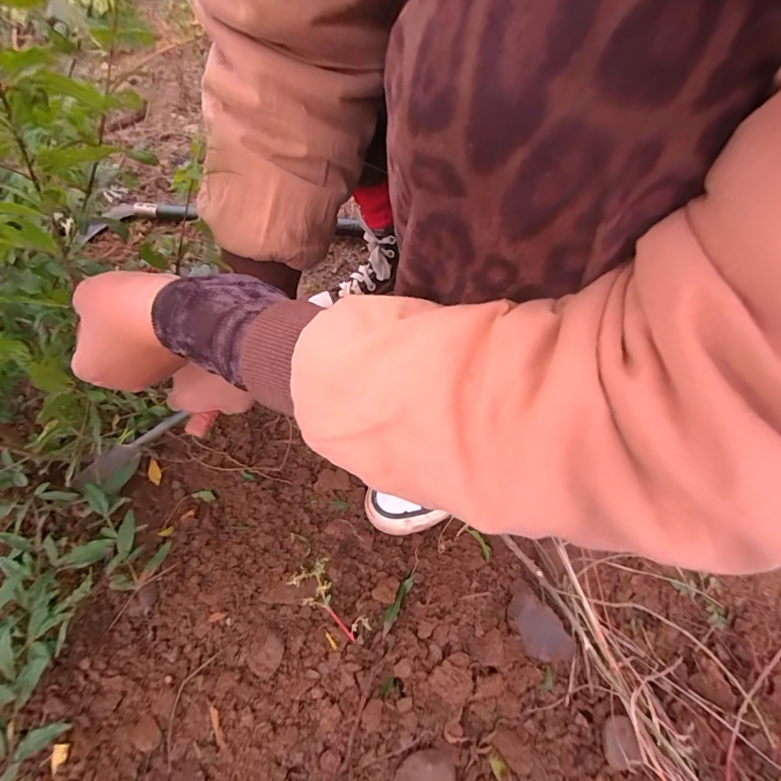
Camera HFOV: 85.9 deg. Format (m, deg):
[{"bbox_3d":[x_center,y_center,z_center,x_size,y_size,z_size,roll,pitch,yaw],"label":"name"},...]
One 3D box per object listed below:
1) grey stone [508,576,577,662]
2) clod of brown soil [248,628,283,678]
[{"bbox_3d":[0.119,0.194,0.348,0.035,0.027,0.064,-32,60,-15],"label":"grey stone"},{"bbox_3d":[-0.107,0.221,0.354,0.032,0.012,0.029,32,65,23],"label":"clod of brown soil"}]

